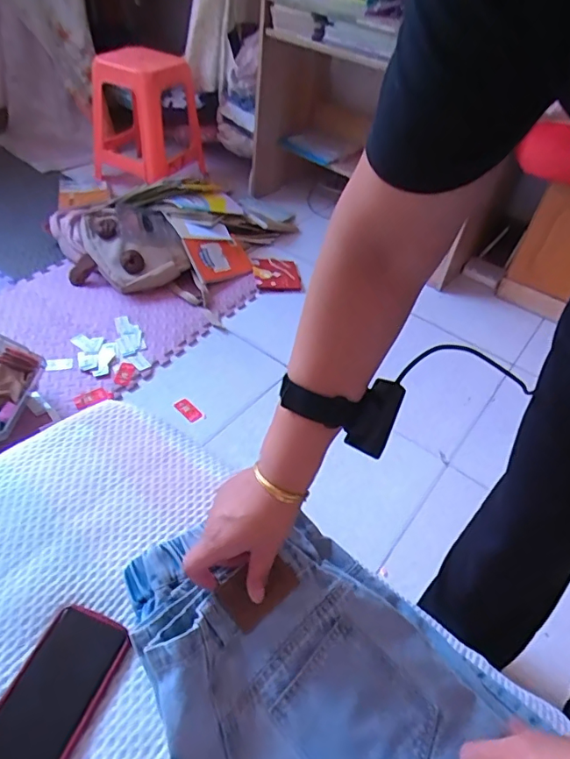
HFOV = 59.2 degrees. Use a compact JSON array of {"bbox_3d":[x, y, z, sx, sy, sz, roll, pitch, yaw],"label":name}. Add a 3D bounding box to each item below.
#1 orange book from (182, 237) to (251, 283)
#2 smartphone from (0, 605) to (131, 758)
[{"bbox_3d":[-0.229,-0.425,1.736,0.252,0.013,0.165,-31,94,-48],"label":"orange book"},{"bbox_3d":[-0.215,0.295,0.449,0.078,0.012,0.166,19,46,11],"label":"smartphone"}]

